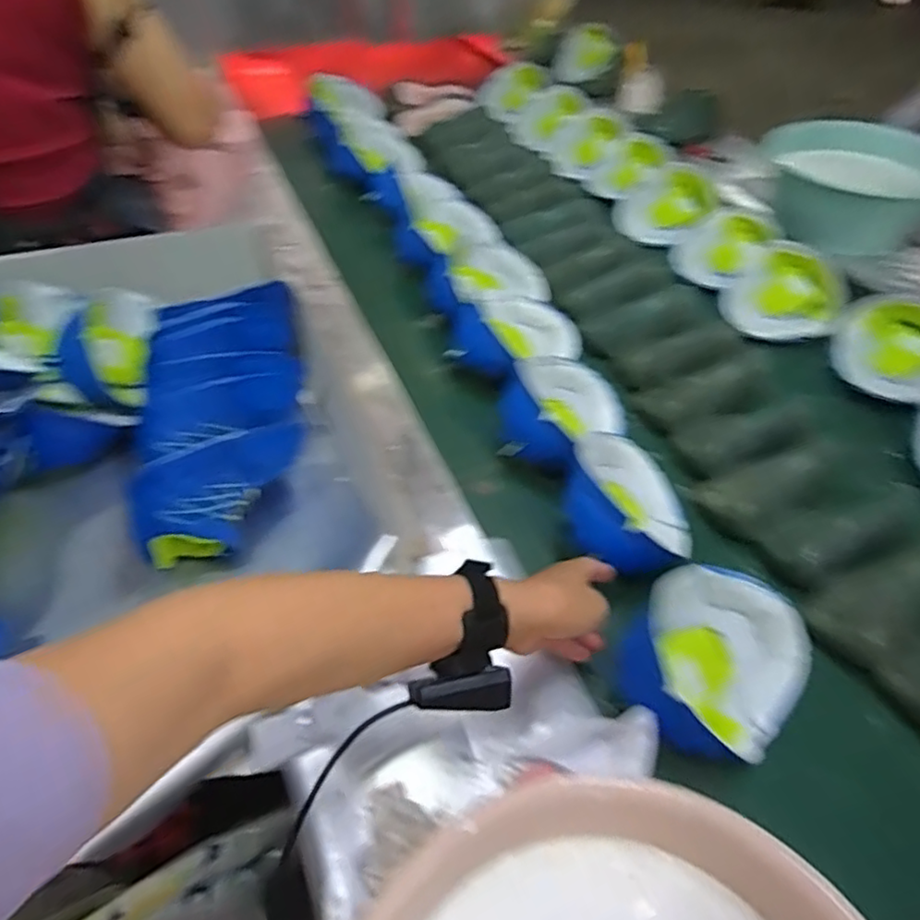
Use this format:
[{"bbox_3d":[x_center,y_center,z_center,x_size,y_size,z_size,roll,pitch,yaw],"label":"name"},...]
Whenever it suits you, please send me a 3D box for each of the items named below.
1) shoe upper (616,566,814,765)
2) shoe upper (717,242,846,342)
[{"bbox_3d":[0.224,0.164,0.532,0.136,0.074,0.183,37,58,27],"label":"shoe upper"},{"bbox_3d":[0.486,-0.246,0.932,0.169,0.071,0.193,23,53,19],"label":"shoe upper"}]

